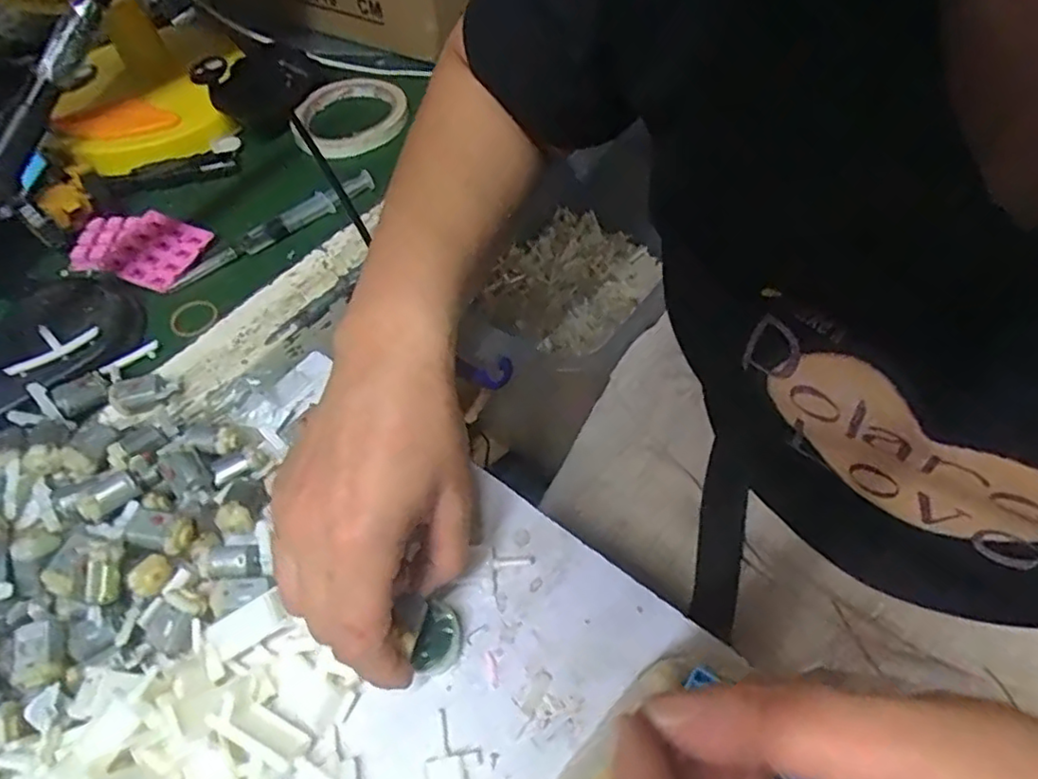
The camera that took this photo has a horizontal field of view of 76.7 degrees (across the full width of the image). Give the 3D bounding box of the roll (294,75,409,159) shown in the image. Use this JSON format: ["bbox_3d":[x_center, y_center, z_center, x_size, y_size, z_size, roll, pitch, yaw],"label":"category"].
[{"bbox_3d":[-0.145,-0.236,0.555,0.098,0.019,0.103,-2,55,2],"label":"roll"}]

